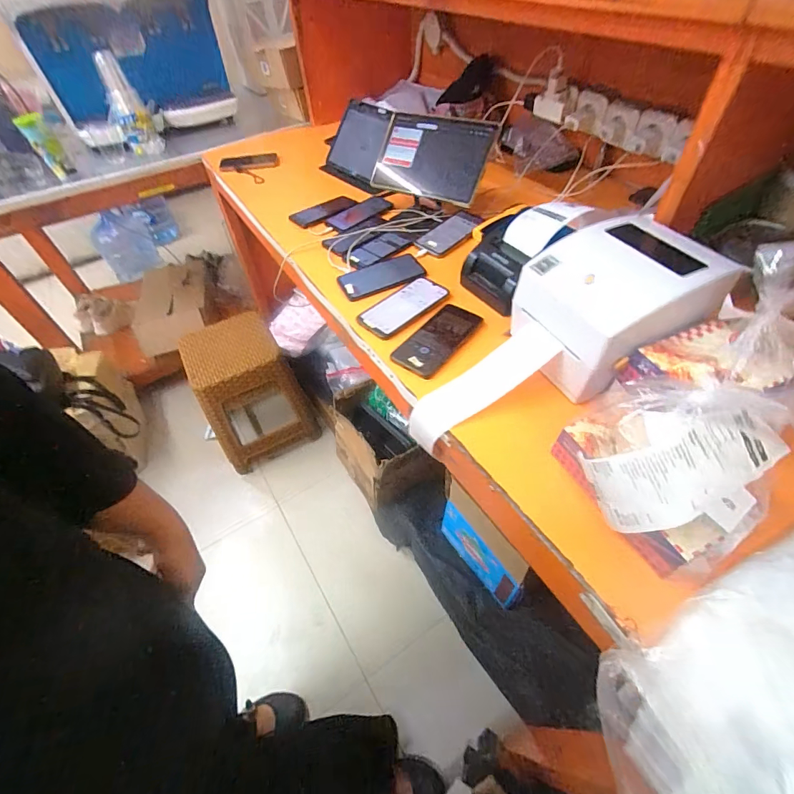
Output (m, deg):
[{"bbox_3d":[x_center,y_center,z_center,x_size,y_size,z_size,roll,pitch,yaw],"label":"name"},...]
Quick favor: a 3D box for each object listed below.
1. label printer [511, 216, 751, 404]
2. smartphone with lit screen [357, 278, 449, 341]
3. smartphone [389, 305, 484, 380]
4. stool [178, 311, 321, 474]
[{"bbox_3d":[0.294,-0.125,0.556,0.212,0.147,0.189,-23,52,-15],"label":"label printer"},{"bbox_3d":[0.012,-0.169,0.718,0.159,0.008,0.084,-39,57,-25],"label":"smartphone with lit screen"},{"bbox_3d":[0.071,-0.100,0.664,0.077,0.012,0.176,30,58,26],"label":"smartphone"},{"bbox_3d":[-0.514,-0.019,1.429,0.341,0.444,0.316,-21,52,-13],"label":"stool"}]

